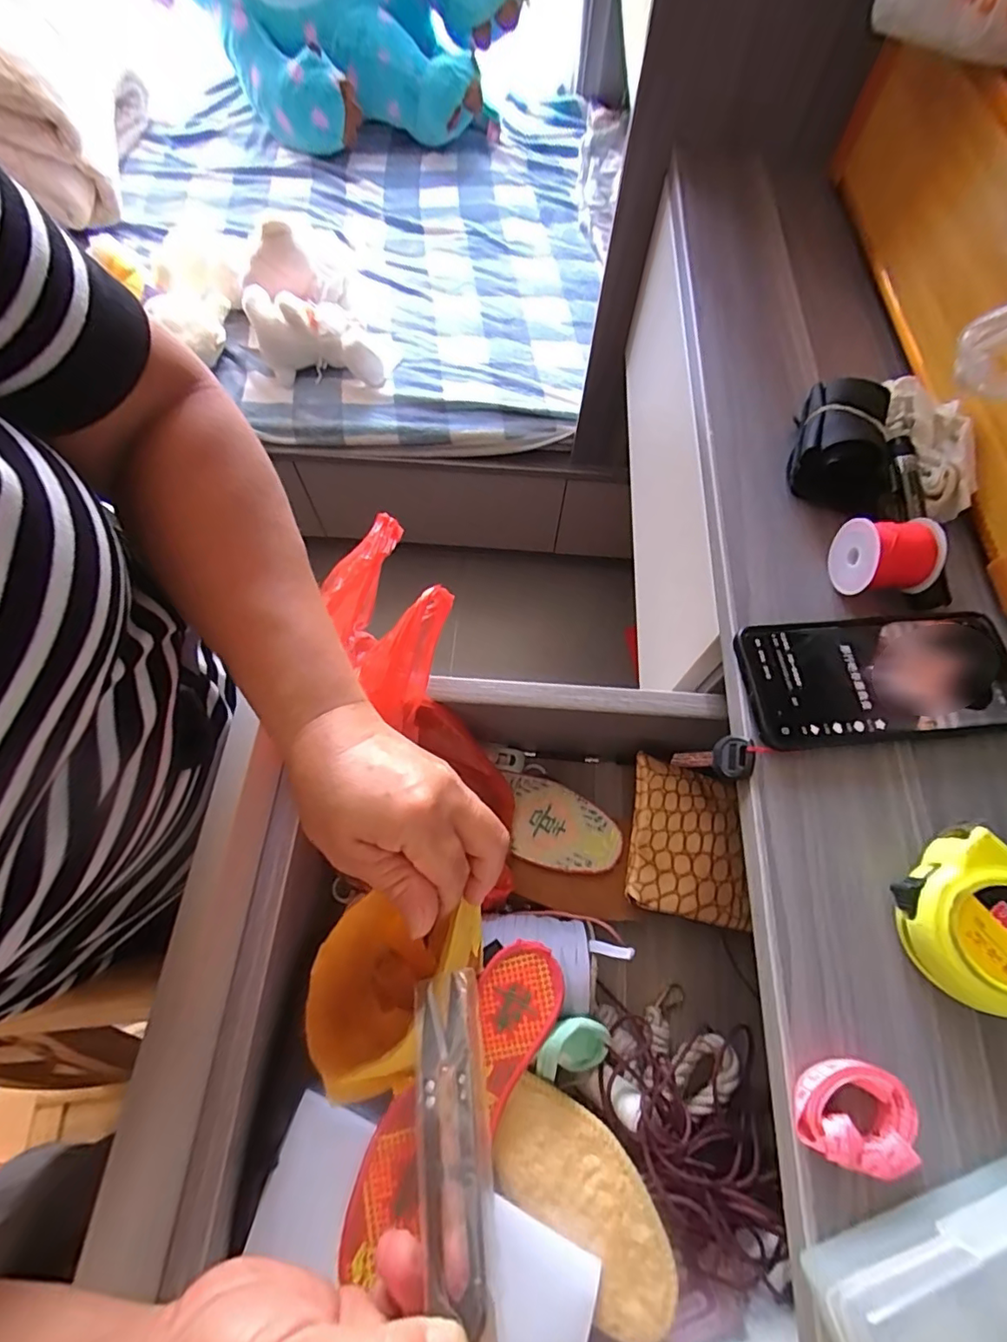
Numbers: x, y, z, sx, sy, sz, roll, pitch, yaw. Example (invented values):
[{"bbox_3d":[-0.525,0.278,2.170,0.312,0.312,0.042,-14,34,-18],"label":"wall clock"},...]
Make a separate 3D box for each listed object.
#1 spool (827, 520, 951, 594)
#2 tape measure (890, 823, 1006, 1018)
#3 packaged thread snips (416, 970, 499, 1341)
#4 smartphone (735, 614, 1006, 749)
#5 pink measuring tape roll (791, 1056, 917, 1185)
[{"bbox_3d":[0.251,-0.076,0.350,0.055,0.040,0.047,-5,67,-3],"label":"spool"},{"bbox_3d":[0.229,0.125,0.262,0.063,0.047,0.067,-40,72,-16],"label":"tape measure"},{"bbox_3d":[-0.018,0.186,0.188,0.027,0.013,0.141,-6,42,-3],"label":"packaged thread snips"},{"bbox_3d":[0.234,0.004,0.332,0.167,0.013,0.077,-5,67,-3],"label":"smartphone"},{"bbox_3d":[0.159,0.199,0.239,0.048,0.017,0.041,20,68,8],"label":"pink measuring tape roll"}]

